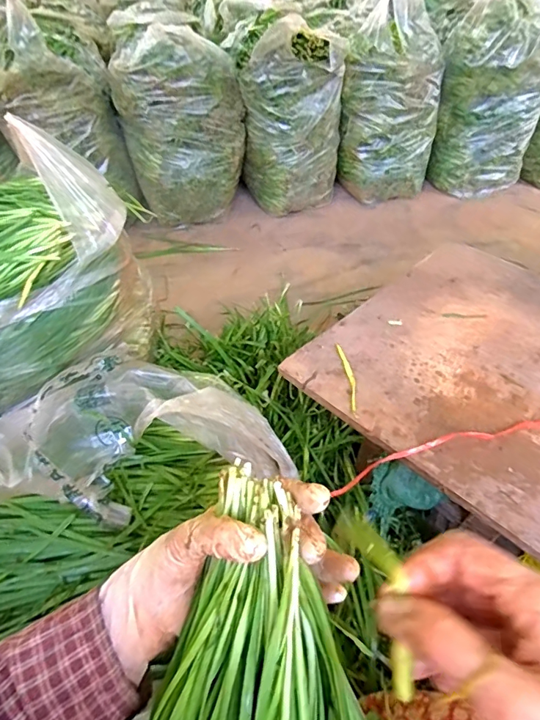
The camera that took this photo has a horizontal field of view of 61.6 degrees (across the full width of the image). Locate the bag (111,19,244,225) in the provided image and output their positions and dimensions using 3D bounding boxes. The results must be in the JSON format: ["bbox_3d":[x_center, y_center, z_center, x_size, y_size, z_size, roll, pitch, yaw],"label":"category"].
[{"bbox_3d":[-0.259,-0.691,1.370,0.344,0.478,0.293,-8,48,-9],"label":"bag"}]

